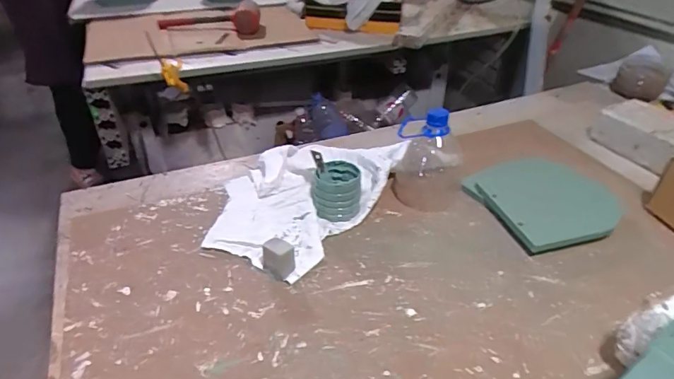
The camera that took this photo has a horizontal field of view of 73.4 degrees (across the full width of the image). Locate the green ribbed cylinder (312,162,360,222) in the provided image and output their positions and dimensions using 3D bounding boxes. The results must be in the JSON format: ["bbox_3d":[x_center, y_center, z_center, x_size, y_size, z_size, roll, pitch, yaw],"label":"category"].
[{"bbox_3d":[0.000,0.003,0.638,0.066,0.064,0.063,-1,37,-3],"label":"green ribbed cylinder"}]

